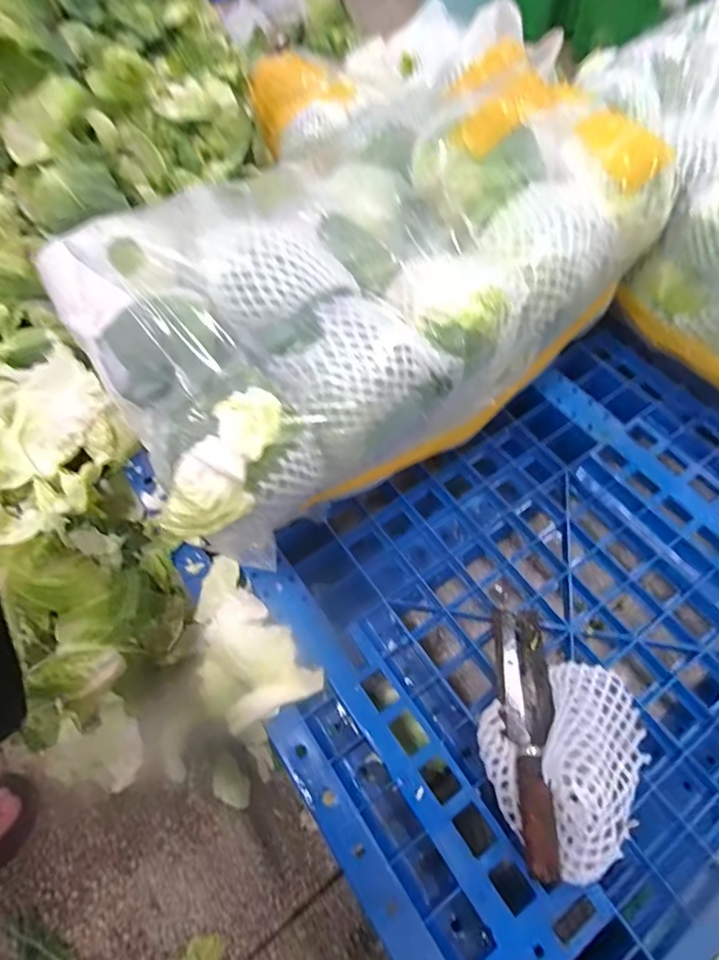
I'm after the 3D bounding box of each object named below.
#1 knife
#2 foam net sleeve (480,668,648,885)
[{"bbox_3d":[0.174,0.252,0.513,0.052,0.033,0.247,5,46,5],"label":"knife"},{"bbox_3d":[0.210,0.262,0.474,0.169,0.096,0.148,-33,66,-16],"label":"foam net sleeve"}]

